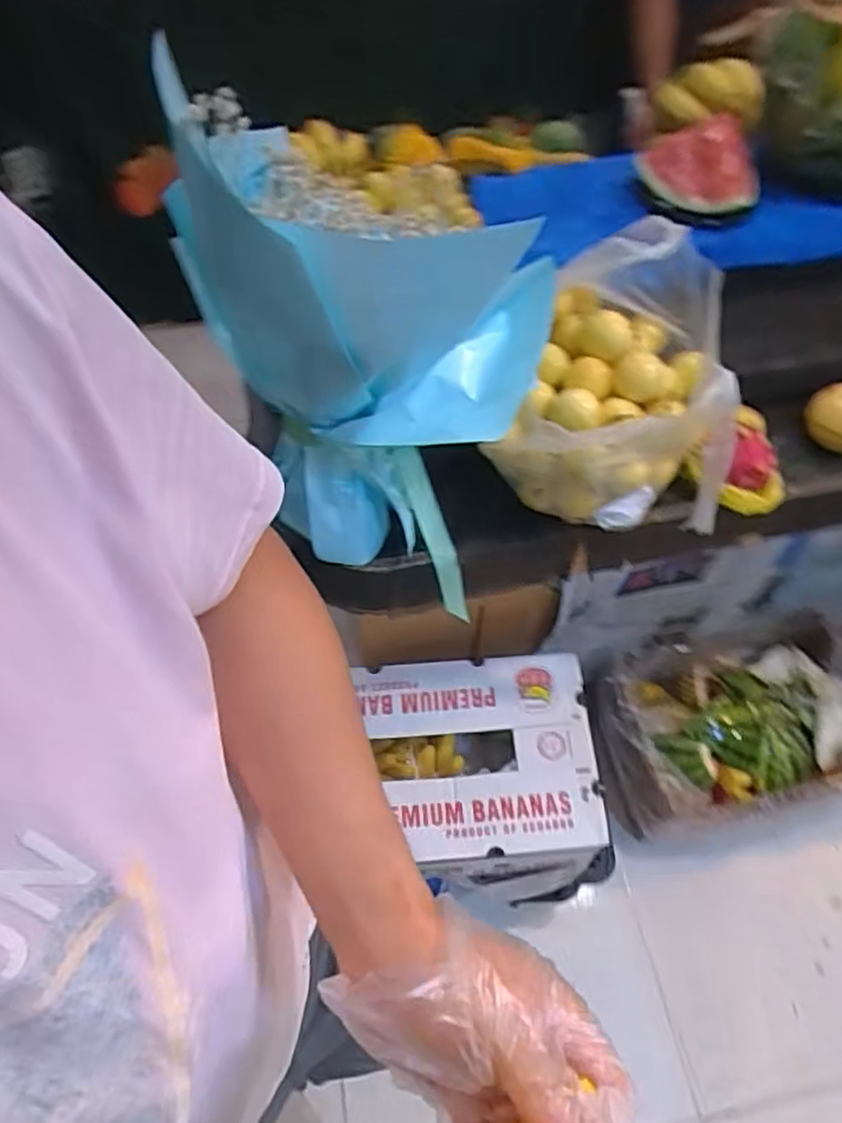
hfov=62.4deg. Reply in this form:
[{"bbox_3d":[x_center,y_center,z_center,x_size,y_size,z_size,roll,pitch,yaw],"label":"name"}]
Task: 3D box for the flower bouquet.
[{"bbox_3d":[-0.075,-0.146,0.626,0.311,0.440,0.174,22,59,13],"label":"flower bouquet"}]

